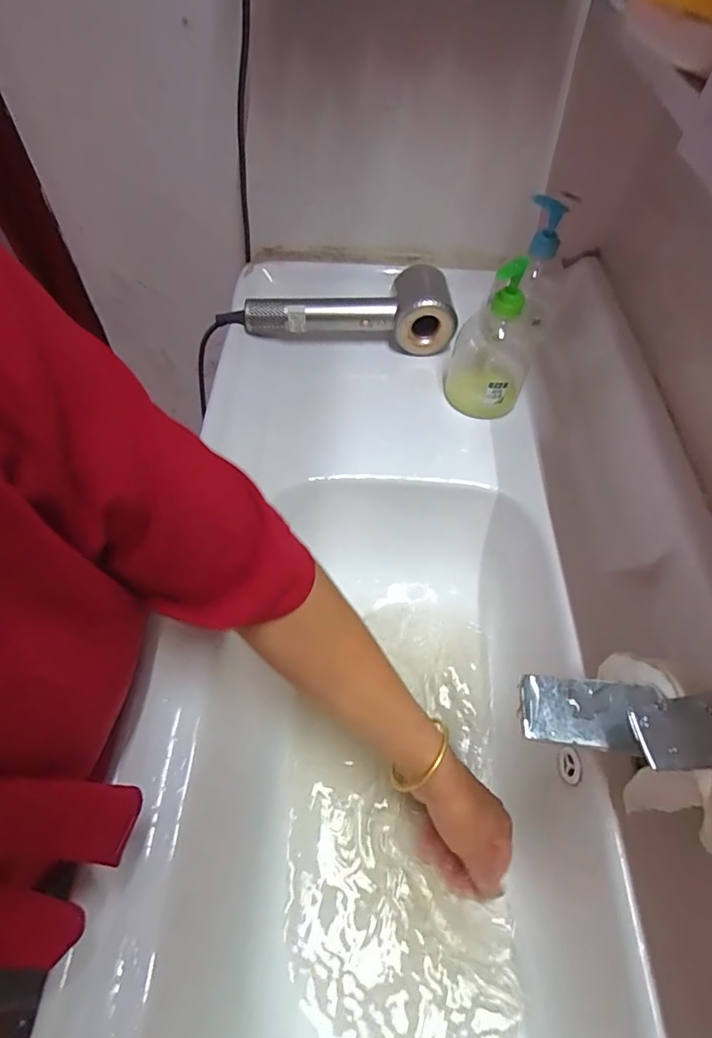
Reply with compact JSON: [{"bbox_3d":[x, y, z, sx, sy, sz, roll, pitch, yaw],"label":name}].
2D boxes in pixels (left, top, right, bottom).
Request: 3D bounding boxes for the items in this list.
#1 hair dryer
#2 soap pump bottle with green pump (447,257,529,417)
[{"bbox_3d":[-0.006,-0.270,0.644,0.255,0.063,0.091,4,56,1],"label":"hair dryer"},{"bbox_3d":[0.149,-0.193,0.544,0.088,0.162,0.078,16,57,9],"label":"soap pump bottle with green pump"}]

